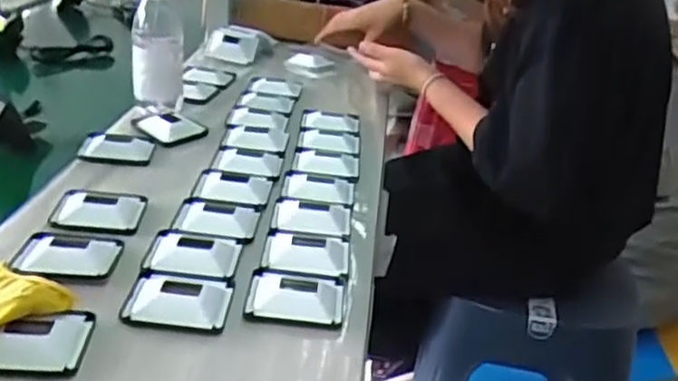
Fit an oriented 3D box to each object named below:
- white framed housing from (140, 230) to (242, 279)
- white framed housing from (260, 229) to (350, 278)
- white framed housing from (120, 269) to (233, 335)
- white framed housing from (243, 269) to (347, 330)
[{"bbox_3d":[-0.127,0.051,0.595,0.080,0.011,0.064,7,27,4],"label":"white framed housing"},{"bbox_3d":[-0.029,0.053,0.621,0.075,0.015,0.071,5,26,0],"label":"white framed housing"},{"bbox_3d":[-0.126,0.080,0.539,0.079,0.011,0.068,6,26,1],"label":"white framed housing"},{"bbox_3d":[-0.035,0.087,0.565,0.078,0.022,0.066,6,26,1],"label":"white framed housing"}]

